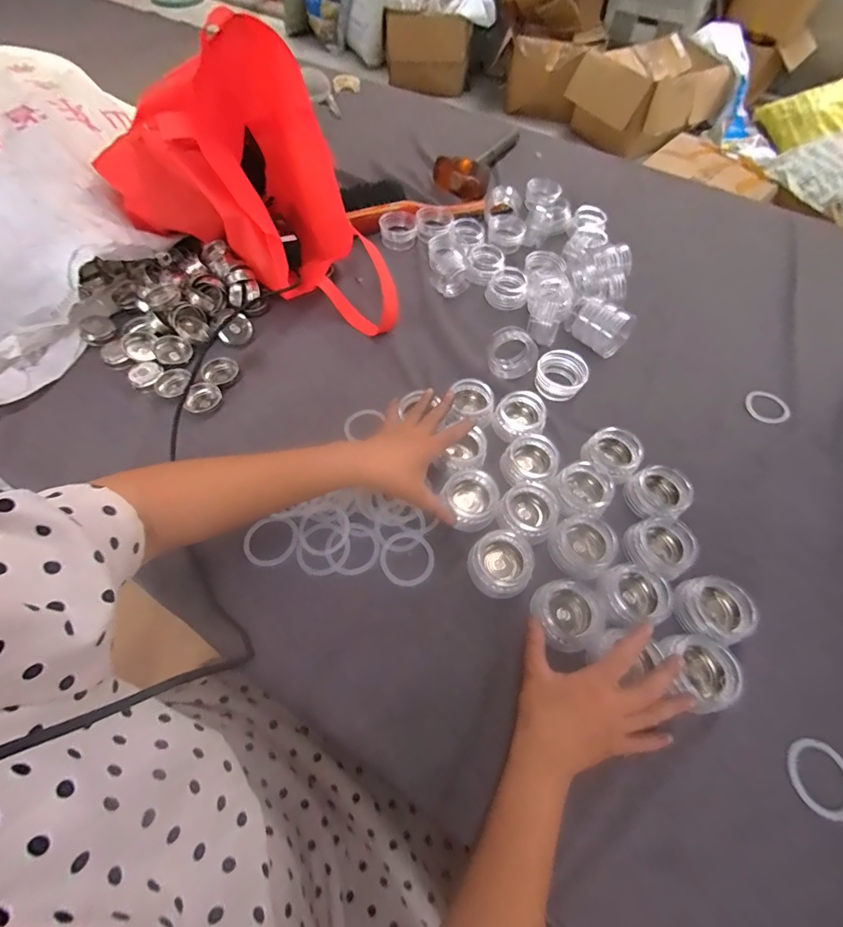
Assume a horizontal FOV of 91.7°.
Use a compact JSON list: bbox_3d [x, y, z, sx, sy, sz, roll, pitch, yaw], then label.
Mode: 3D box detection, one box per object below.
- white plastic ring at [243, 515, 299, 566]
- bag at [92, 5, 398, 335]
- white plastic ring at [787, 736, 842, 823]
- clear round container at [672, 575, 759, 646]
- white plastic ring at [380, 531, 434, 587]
[{"bbox_3d":[-0.156,0.080,0.427,0.056,0.007,0.050,-32,70,-27],"label":"white plastic ring"},{"bbox_3d":[-0.198,-0.396,0.568,0.400,0.248,0.220,18,60,8],"label":"bag"},{"bbox_3d":[0.342,0.269,0.350,0.051,0.006,0.056,1,59,-2],"label":"white plastic ring"},{"bbox_3d":[0.283,0.145,0.404,0.058,0.045,0.062,1,59,-2],"label":"clear round container"},{"bbox_3d":[-0.015,0.098,0.428,0.054,0.004,0.059,1,59,-2],"label":"white plastic ring"}]

